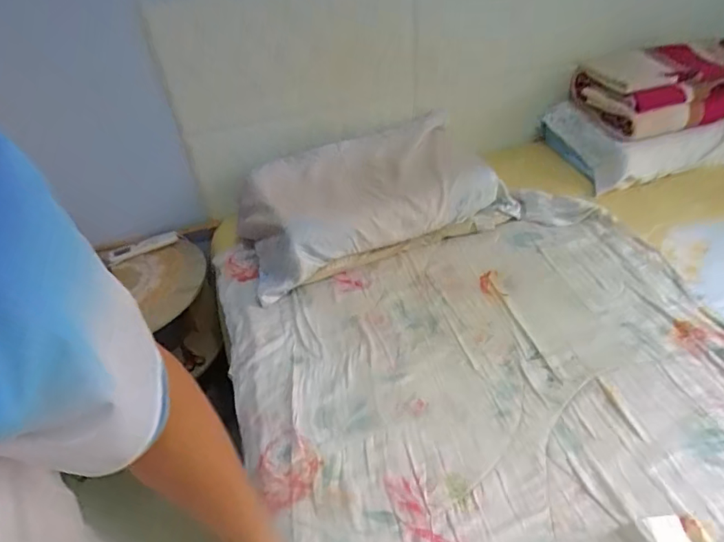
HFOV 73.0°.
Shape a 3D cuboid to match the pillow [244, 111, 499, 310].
[{"bbox_3d":[-0.003,-0.204,1.315,0.704,0.163,0.395,-23,40,-18],"label":"pillow"}]

